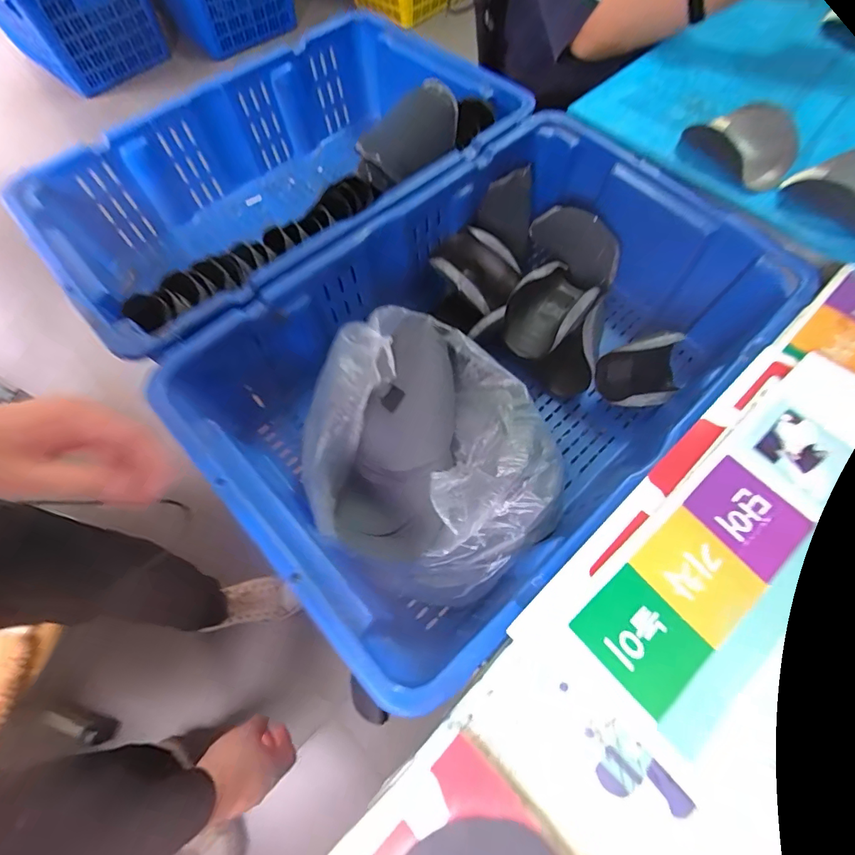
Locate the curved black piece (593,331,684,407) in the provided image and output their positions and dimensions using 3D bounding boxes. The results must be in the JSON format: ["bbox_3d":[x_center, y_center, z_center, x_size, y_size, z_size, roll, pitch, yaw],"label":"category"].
[{"bbox_3d":[0.278,-0.076,0.596,0.108,0.087,0.039,-6,24,11],"label":"curved black piece"}]

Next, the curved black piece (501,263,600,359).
[{"bbox_3d":[0.169,-0.168,0.627,0.094,0.052,0.151,36,71,15],"label":"curved black piece"}]

